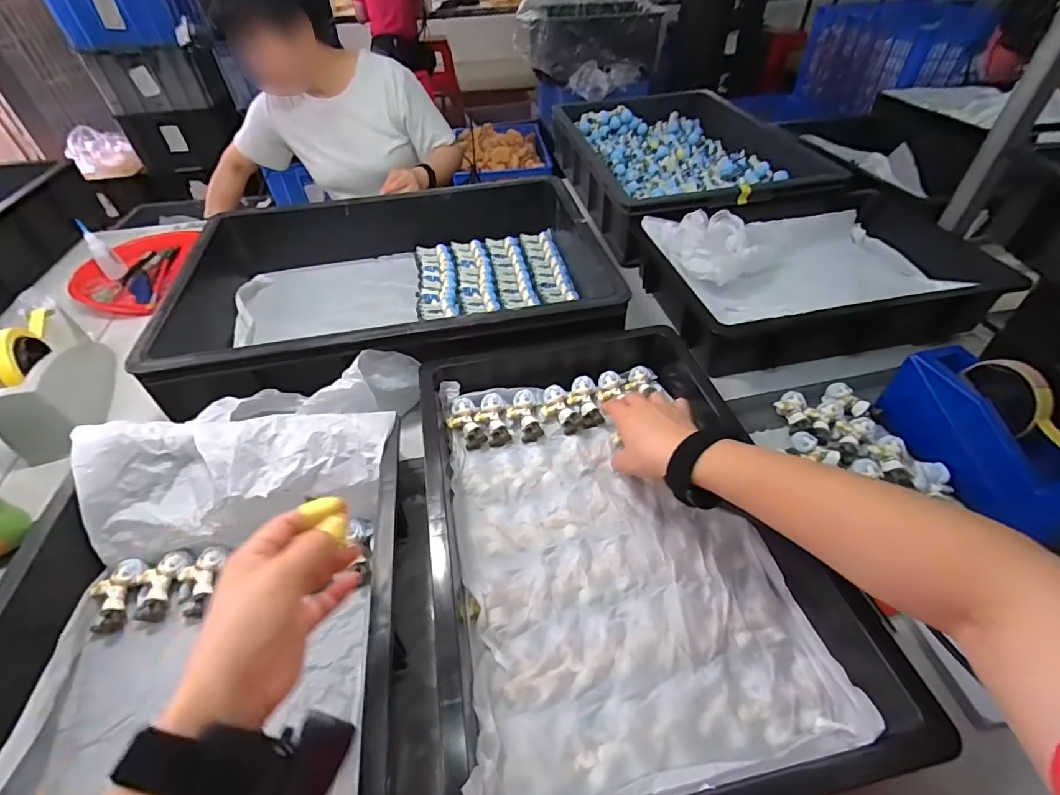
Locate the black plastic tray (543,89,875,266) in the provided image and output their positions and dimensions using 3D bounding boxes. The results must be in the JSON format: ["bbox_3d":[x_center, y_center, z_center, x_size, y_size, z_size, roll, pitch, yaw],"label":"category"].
[{"bbox_3d":[0.286,-0.474,0.992,0.364,0.134,0.578,-10,46,-7],"label":"black plastic tray"}]

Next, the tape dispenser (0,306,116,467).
[{"bbox_3d":[-0.620,-0.033,0.626,0.076,0.122,0.204,-21,48,-17],"label":"tape dispenser"}]

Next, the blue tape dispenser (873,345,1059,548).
[{"bbox_3d":[0.454,0.042,0.483,0.059,0.100,0.204,-9,46,-7],"label":"blue tape dispenser"}]

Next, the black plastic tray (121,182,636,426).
[{"bbox_3d":[-0.192,-0.168,0.728,0.566,0.119,0.406,-9,46,-7],"label":"black plastic tray"}]

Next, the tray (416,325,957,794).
[{"bbox_3d":[0.068,0.110,0.460,0.317,0.096,0.455,-8,45,-6],"label":"tray"}]

